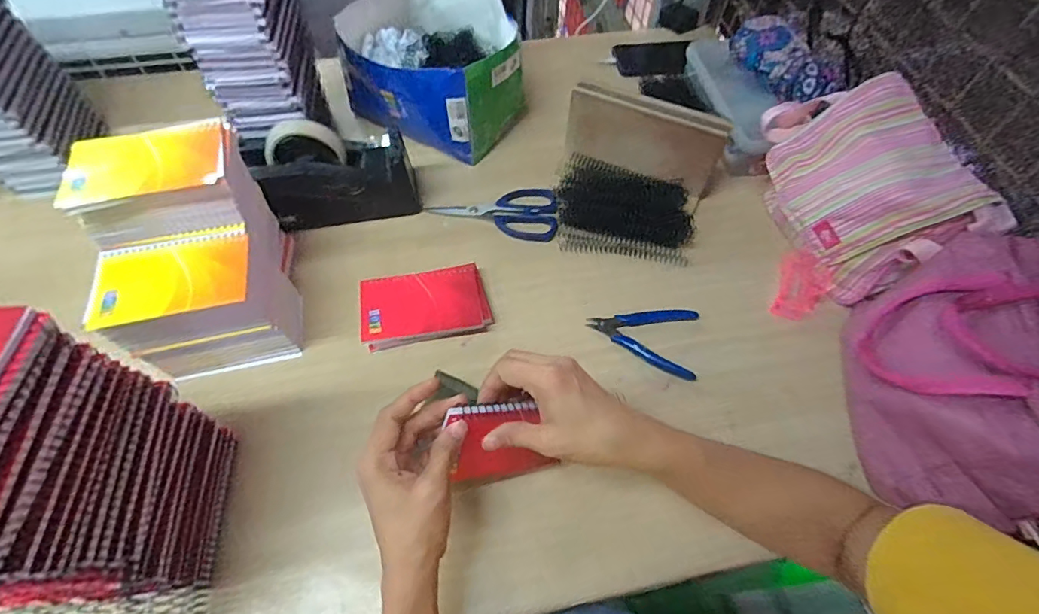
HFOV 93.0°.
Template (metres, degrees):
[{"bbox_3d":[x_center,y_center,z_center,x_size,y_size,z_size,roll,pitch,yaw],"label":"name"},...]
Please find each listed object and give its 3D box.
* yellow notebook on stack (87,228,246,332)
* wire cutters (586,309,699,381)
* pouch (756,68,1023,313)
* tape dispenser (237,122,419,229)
[{"bbox_3d":[-0.317,-0.028,0.448,0.130,0.008,0.084,-10,59,-8],"label":"yellow notebook on stack"},{"bbox_3d":[0.151,0.022,0.557,0.123,0.016,0.084,30,62,16],"label":"wire cutters"},{"bbox_3d":[0.382,-0.150,0.568,0.070,0.175,0.253,10,54,-50],"label":"pouch"},{"bbox_3d":[-0.218,-0.157,0.592,0.178,0.102,0.065,-14,60,-10],"label":"tape dispenser"}]

